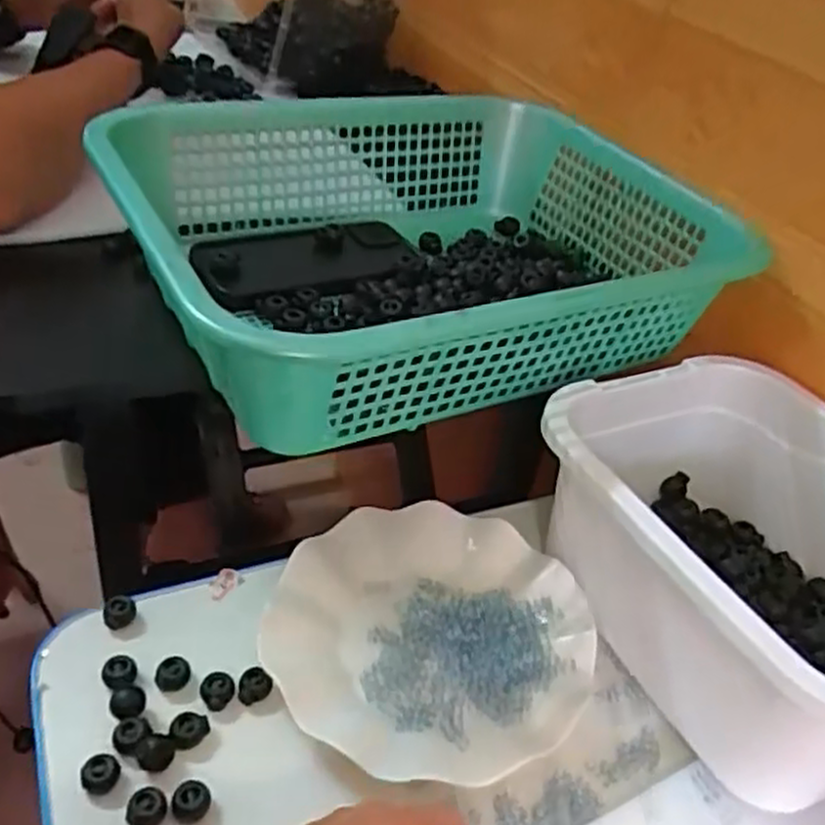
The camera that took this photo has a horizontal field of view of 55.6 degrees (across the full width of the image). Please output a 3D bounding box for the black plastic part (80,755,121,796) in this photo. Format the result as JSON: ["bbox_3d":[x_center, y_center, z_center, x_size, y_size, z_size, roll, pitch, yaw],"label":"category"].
[{"bbox_3d":[-0.149,0.173,0.374,0.017,0.013,0.011,-18,47,-30],"label":"black plastic part"}]

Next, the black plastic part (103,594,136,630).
[{"bbox_3d":[-0.167,0.113,0.445,0.018,0.012,0.014,-11,43,-24],"label":"black plastic part"}]

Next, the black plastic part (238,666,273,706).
[{"bbox_3d":[-0.085,0.149,0.422,0.018,0.018,0.013,3,39,-9],"label":"black plastic part"}]

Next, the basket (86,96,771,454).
[{"bbox_3d":[0.007,-0.118,0.532,0.385,0.107,0.297,-15,45,-28],"label":"basket"}]

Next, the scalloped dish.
[{"bbox_3d":[0.010,0.129,0.458,0.179,0.028,0.176,6,39,-5],"label":"scalloped dish"}]

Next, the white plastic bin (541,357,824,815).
[{"bbox_3d":[0.200,0.088,0.459,0.189,0.126,0.258,-15,46,-25],"label":"white plastic bin"}]

